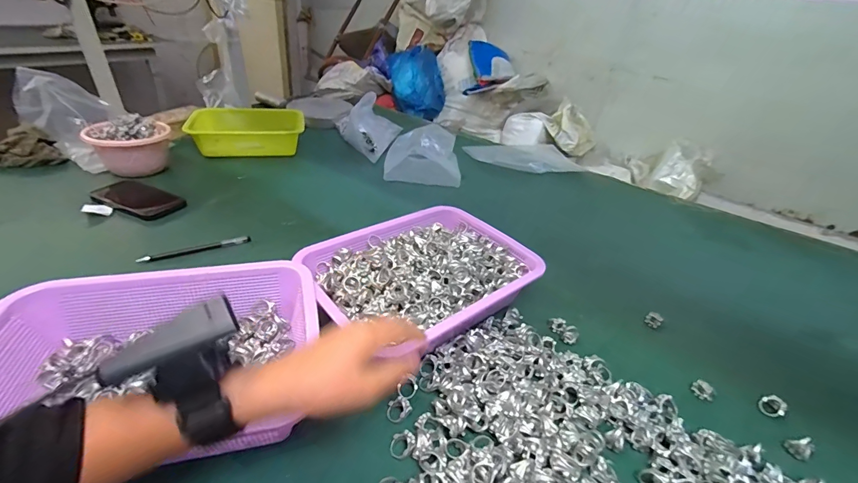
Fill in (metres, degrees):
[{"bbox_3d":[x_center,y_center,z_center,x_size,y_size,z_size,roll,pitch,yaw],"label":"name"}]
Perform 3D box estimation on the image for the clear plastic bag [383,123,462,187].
[{"bbox_3d":[-0.016,-0.234,1.035,0.195,0.077,0.273,4,34,-4],"label":"clear plastic bag"}]

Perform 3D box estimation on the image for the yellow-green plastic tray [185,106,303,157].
[{"bbox_3d":[-0.461,-0.280,0.978,0.266,0.090,0.158,-6,36,-18],"label":"yellow-green plastic tray"}]

